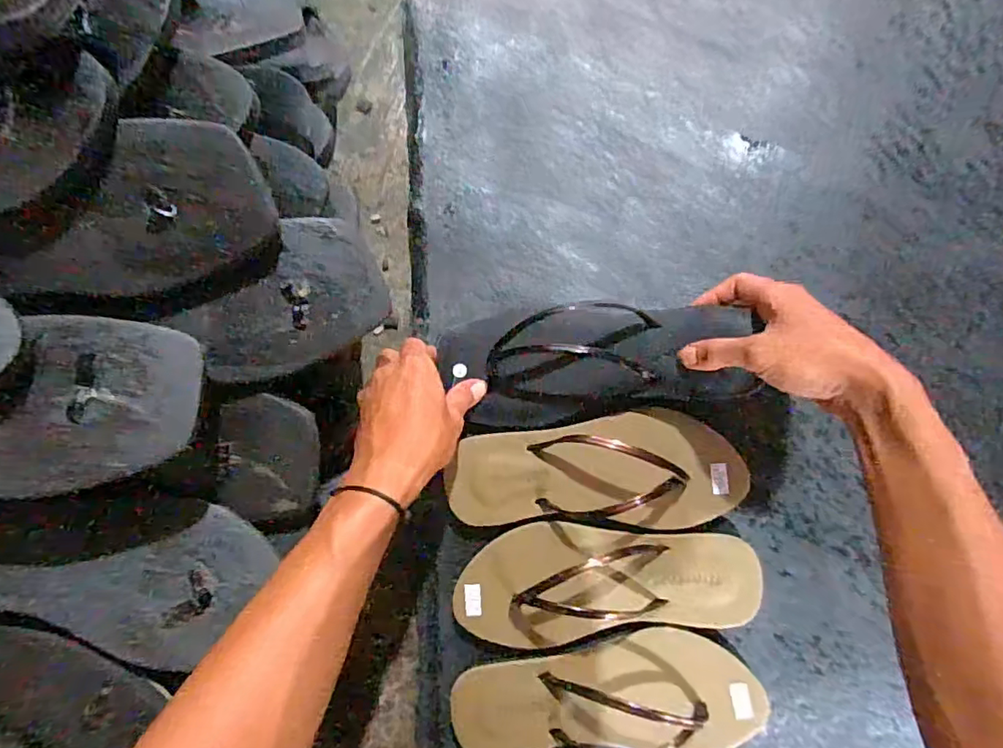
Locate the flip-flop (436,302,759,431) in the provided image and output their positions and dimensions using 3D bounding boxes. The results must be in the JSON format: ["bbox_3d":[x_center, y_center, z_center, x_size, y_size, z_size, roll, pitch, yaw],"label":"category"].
[{"bbox_3d":[0.071,-0.008,0.449,0.238,0.027,0.089,-3,82,8],"label":"flip-flop"}]

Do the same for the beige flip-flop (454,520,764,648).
[{"bbox_3d":[0.082,0.161,0.443,0.229,0.032,0.090,-7,80,4],"label":"beige flip-flop"}]

